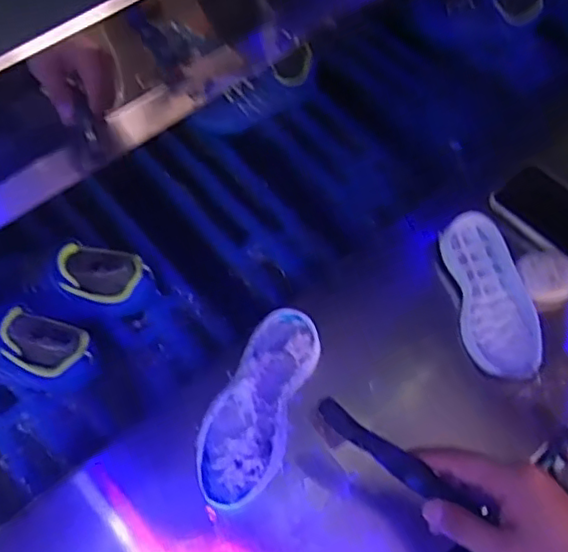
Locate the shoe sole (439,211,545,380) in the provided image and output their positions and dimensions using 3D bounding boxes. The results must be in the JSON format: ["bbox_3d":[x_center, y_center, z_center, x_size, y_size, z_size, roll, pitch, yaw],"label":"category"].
[{"bbox_3d":[0.194,0.019,0.562,0.068,0.028,0.161,-7,62,-2],"label":"shoe sole"}]

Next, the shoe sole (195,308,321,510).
[{"bbox_3d":[-0.023,0.101,0.497,0.068,0.030,0.169,18,64,11],"label":"shoe sole"}]

